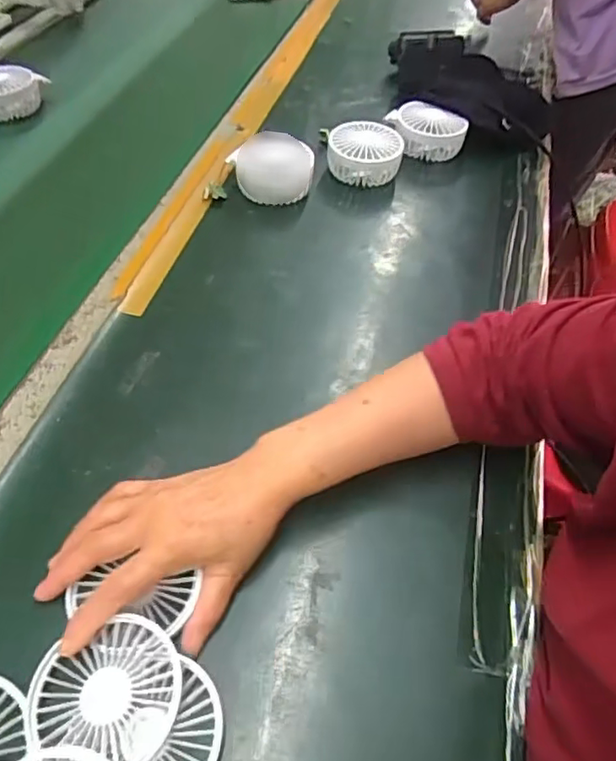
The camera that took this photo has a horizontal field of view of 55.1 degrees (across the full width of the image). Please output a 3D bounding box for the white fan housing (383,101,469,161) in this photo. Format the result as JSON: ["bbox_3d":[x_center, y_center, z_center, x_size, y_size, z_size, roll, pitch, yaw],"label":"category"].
[{"bbox_3d":[0.151,-0.317,0.752,0.078,0.053,0.087,-24,57,-21],"label":"white fan housing"}]

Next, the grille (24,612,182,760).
[{"bbox_3d":[-0.117,0.179,0.349,0.084,0.014,0.073,12,52,6],"label":"grille"}]

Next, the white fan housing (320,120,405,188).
[{"bbox_3d":[0.064,-0.280,0.719,0.099,0.047,0.097,5,52,0],"label":"white fan housing"}]

